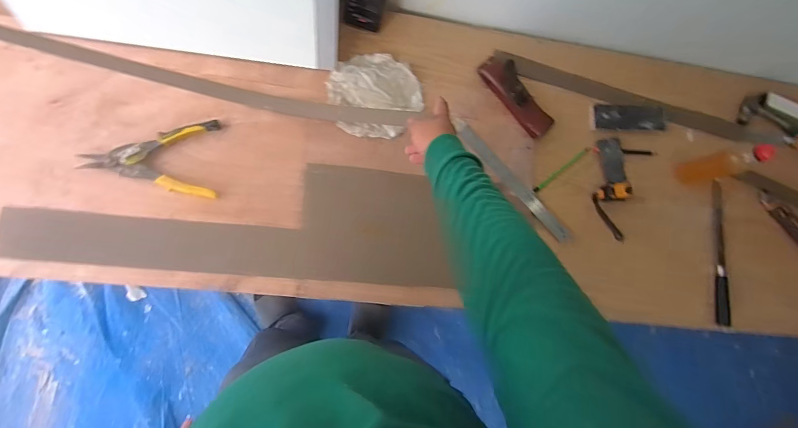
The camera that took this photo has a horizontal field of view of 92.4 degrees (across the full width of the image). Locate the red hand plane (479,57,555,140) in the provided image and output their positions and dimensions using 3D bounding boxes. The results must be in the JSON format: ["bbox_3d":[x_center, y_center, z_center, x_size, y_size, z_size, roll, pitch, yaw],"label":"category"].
[{"bbox_3d":[0.241,-0.245,0.787,0.056,0.063,0.193,-40,91,-9],"label":"red hand plane"}]

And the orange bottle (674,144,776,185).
[{"bbox_3d":[0.647,-0.096,0.775,0.044,0.186,0.055,-14,86,-10],"label":"orange bottle"}]

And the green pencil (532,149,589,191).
[{"bbox_3d":[0.350,-0.095,0.825,0.159,0.008,0.010,-37,90,-9],"label":"green pencil"}]

